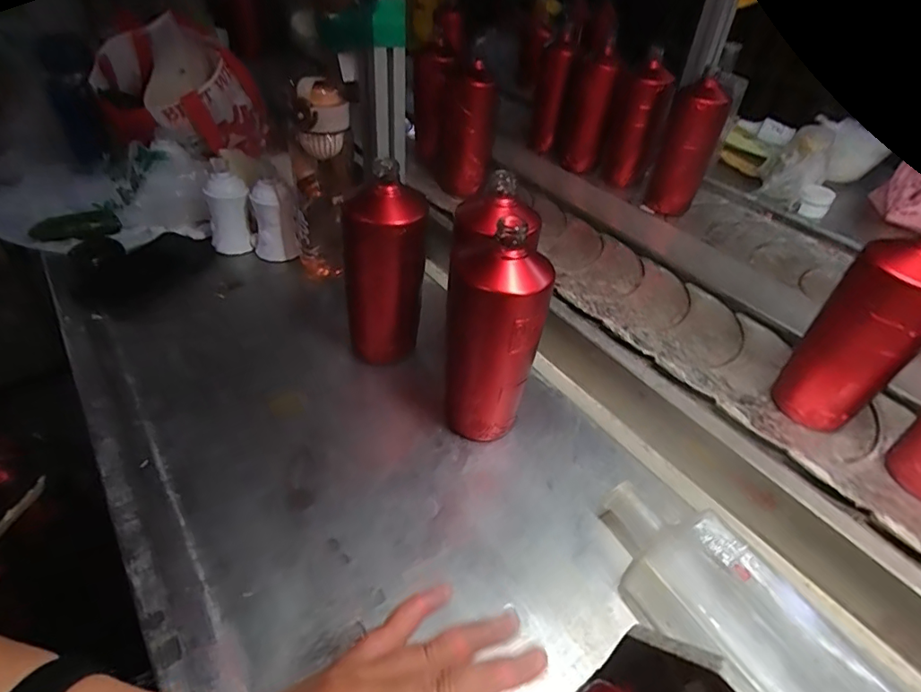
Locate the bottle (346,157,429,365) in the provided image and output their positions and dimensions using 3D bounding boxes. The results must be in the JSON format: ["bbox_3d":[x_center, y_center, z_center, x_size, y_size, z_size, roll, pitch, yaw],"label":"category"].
[{"bbox_3d":[-0.078,-0.074,0.537,0.077,0.199,0.061,-1,40,-12],"label":"bottle"}]

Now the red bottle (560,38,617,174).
[{"bbox_3d":[0.235,-0.438,0.965,0.069,0.195,0.074,11,45,6],"label":"red bottle"}]

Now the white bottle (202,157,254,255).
[{"bbox_3d":[-0.320,-0.192,0.717,0.054,0.113,0.061,-10,46,-15],"label":"white bottle"}]

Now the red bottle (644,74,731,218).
[{"bbox_3d":[0.369,-0.317,0.852,0.080,0.190,0.066,22,47,17],"label":"red bottle"}]

